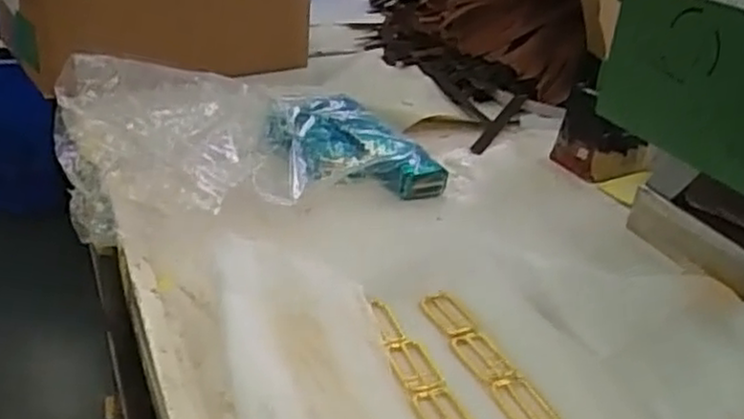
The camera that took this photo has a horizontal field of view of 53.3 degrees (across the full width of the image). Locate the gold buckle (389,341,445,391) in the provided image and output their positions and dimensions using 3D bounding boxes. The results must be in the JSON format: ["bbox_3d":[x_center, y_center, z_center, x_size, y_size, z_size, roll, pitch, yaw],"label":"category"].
[{"bbox_3d":[0.031,0.113,0.532,0.026,0.005,0.053,-9,32,-19],"label":"gold buckle"}]

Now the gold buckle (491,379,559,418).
[{"bbox_3d":[0.103,0.132,0.502,0.029,0.004,0.051,-11,33,-22],"label":"gold buckle"}]

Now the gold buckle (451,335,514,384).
[{"bbox_3d":[0.081,0.108,0.542,0.025,0.004,0.052,-12,34,-24],"label":"gold buckle"}]

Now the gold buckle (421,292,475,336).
[{"bbox_3d":[0.059,0.083,0.582,0.026,0.004,0.050,-16,35,-28],"label":"gold buckle"}]

